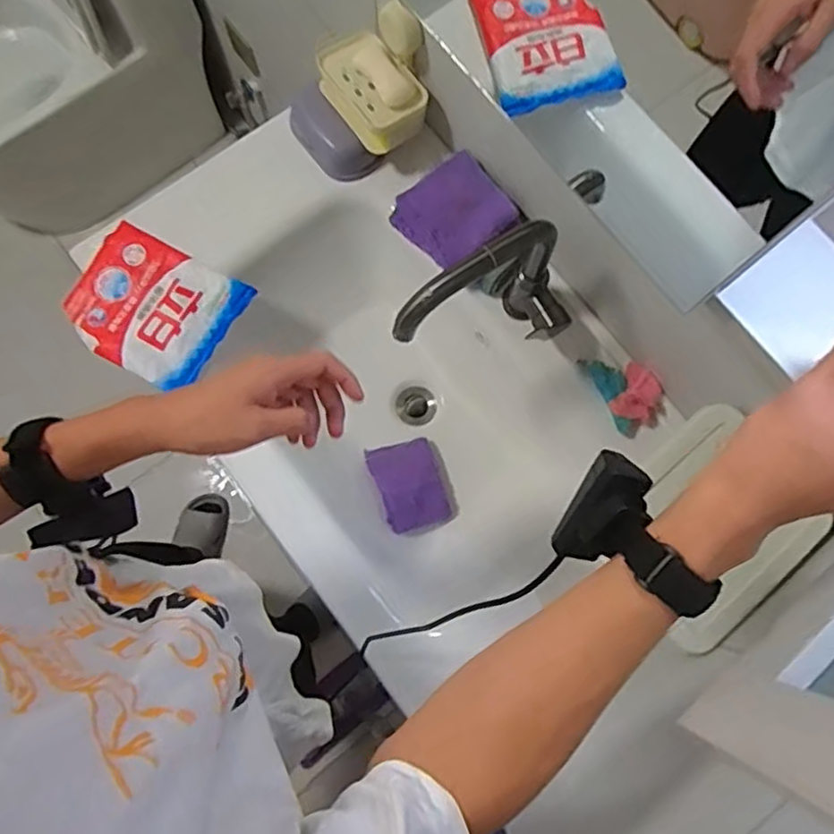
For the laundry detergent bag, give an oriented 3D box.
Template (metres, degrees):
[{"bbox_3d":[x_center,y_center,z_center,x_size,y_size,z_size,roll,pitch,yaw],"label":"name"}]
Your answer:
[{"bbox_3d":[-0.324,-0.133,0.825,0.177,0.051,0.159,29,79,5],"label":"laundry detergent bag"}]

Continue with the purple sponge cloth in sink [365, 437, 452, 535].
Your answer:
[{"bbox_3d":[-0.010,0.092,0.905,0.085,0.019,0.117,-18,79,-5],"label":"purple sponge cloth in sink"}]

